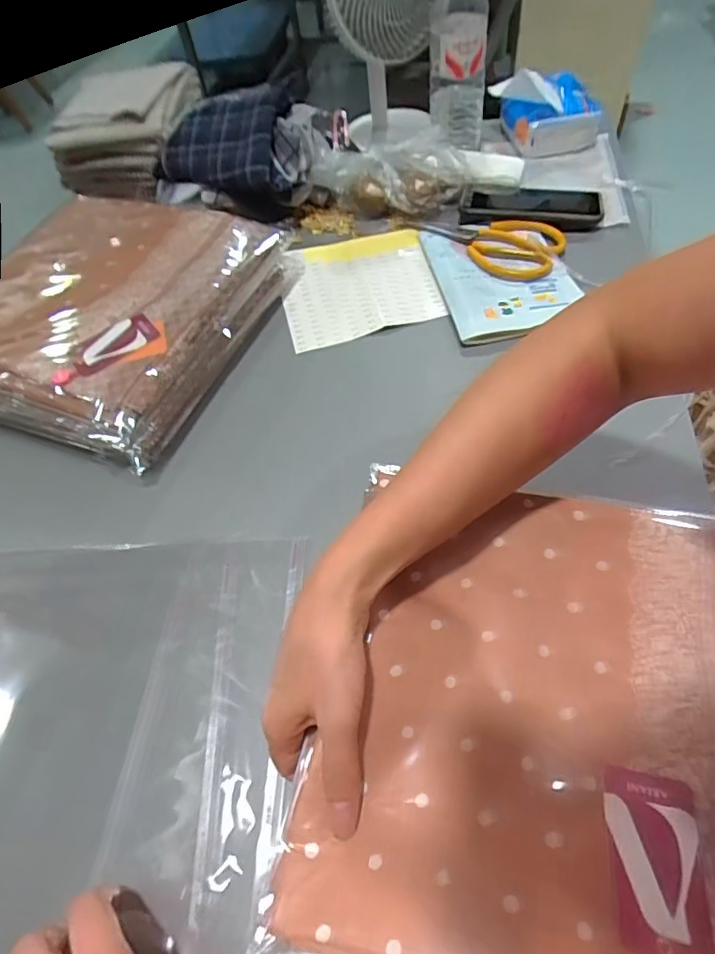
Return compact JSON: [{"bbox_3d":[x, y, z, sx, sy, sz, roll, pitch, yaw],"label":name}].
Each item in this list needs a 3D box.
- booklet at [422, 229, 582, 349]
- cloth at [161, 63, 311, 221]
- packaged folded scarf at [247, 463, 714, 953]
[{"bbox_3d":[0.160,-0.227,0.598,0.135,0.016,0.194,-10,54,0],"label":"booklet"},{"bbox_3d":[-0.161,-0.438,0.714,0.184,0.104,0.150,12,58,16],"label":"cloth"},{"bbox_3d":[0.116,0.134,0.301,0.275,0.027,0.287,9,59,11],"label":"packaged folded scarf"}]

